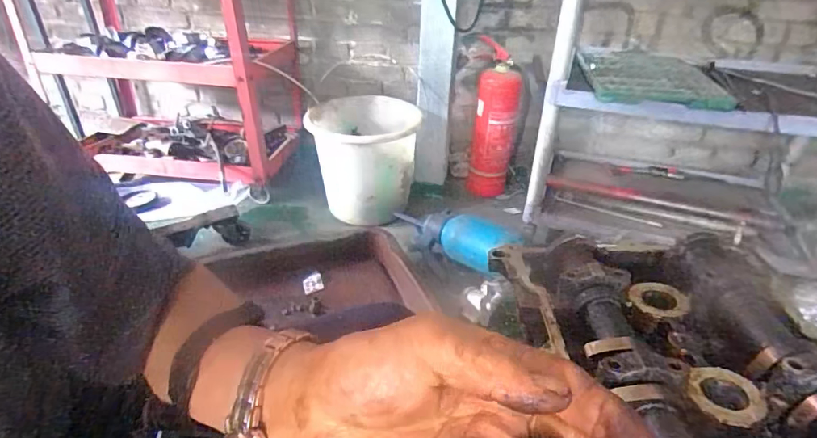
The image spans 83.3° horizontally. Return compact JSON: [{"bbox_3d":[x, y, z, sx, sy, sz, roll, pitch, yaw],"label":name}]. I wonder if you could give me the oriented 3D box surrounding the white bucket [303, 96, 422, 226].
[{"bbox_3d":[-0.132,-0.182,1.383,0.310,0.275,0.297,3,32,2],"label":"white bucket"}]

